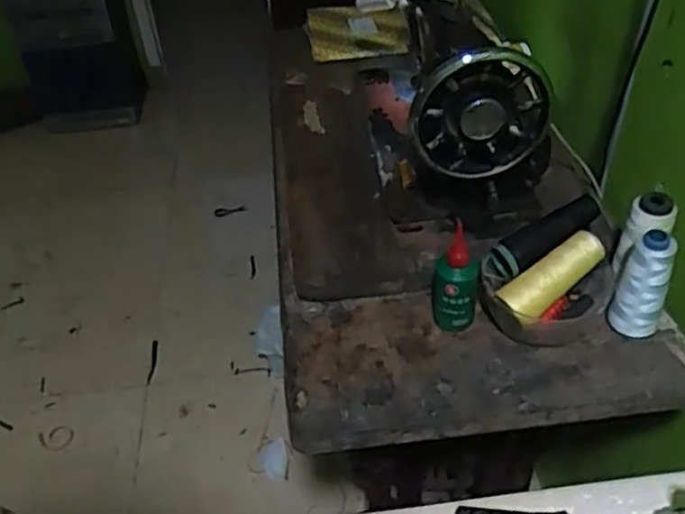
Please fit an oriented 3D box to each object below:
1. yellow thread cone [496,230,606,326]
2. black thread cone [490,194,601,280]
[{"bbox_3d":[0.204,0.021,0.677,0.113,0.038,0.040,-37,48,-5],"label":"yellow thread cone"},{"bbox_3d":[0.203,-0.017,0.706,0.130,0.045,0.040,-23,45,-20],"label":"black thread cone"}]

